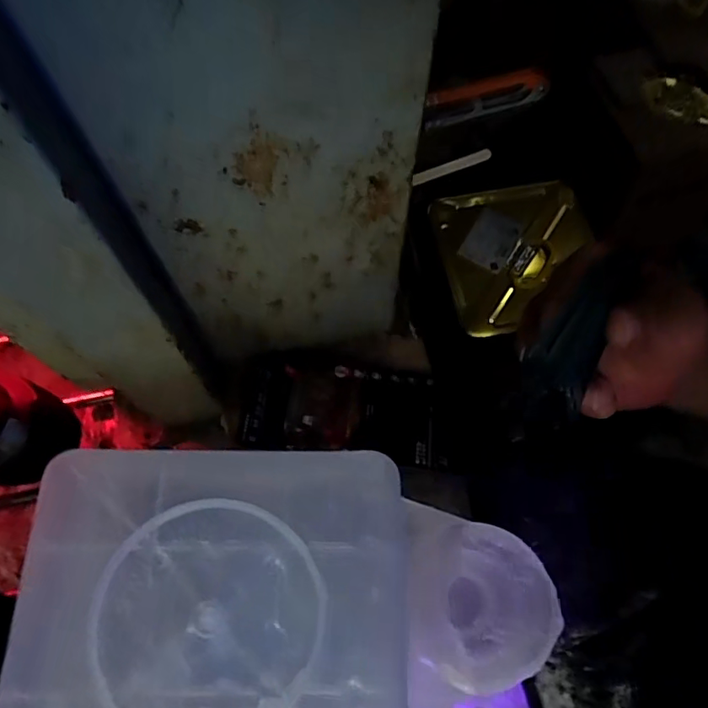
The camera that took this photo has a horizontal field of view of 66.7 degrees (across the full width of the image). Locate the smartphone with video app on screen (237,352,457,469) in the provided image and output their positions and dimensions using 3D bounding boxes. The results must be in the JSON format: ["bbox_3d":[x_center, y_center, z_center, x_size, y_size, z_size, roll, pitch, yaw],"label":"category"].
[{"bbox_3d":[-0.003,0.038,0.396,0.156,0.012,0.076,6,67,1],"label":"smartphone with video app on screen"}]

